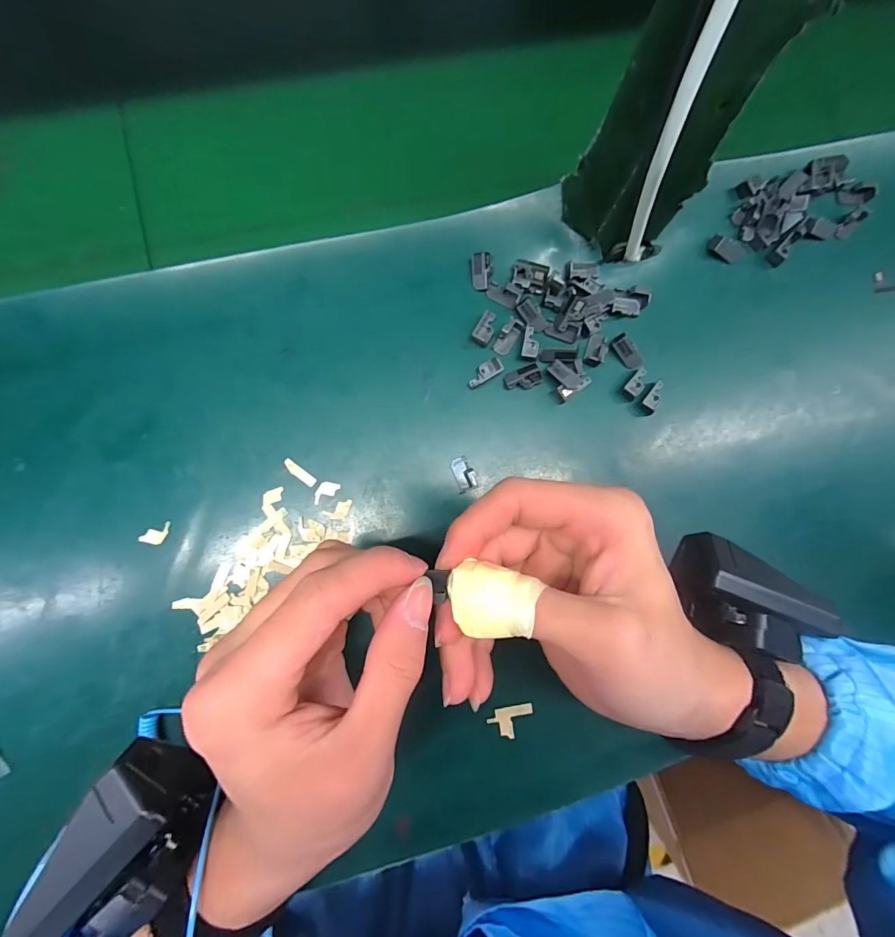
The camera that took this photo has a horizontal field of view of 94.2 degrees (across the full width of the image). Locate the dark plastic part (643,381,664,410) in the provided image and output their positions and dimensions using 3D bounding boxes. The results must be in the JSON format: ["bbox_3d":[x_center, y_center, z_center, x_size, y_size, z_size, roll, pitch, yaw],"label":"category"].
[{"bbox_3d":[0.133,-0.047,0.265,0.009,0.004,0.021,39,83,-1],"label":"dark plastic part"}]

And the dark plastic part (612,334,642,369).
[{"bbox_3d":[0.116,-0.075,0.267,0.011,0.007,0.023,-36,89,-7],"label":"dark plastic part"}]

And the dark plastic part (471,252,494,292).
[{"bbox_3d":[0.023,-0.126,0.263,0.014,0.009,0.022,-4,86,-6],"label":"dark plastic part"}]

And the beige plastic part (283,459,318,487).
[{"bbox_3d":[-0.088,0.003,0.245,0.022,0.004,0.006,39,83,-1],"label":"beige plastic part"}]

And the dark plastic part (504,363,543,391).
[{"bbox_3d":[0.047,-0.056,0.260,0.023,0.007,0.013,-16,87,-6],"label":"dark plastic part"}]

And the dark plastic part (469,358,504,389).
[{"bbox_3d":[0.023,-0.059,0.259,0.023,0.007,0.010,-34,89,-7],"label":"dark plastic part"}]

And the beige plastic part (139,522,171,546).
[{"bbox_3d":[-0.165,0.038,0.234,0.017,0.004,0.010,-30,89,-7],"label":"beige plastic part"}]

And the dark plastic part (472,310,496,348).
[{"bbox_3d":[0.025,-0.089,0.262,0.011,0.006,0.023,28,83,-3],"label":"dark plastic part"}]

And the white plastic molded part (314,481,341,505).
[{"bbox_3d":[-0.072,0.013,0.246,0.017,0.004,0.010,-27,88,-7],"label":"white plastic molded part"}]

